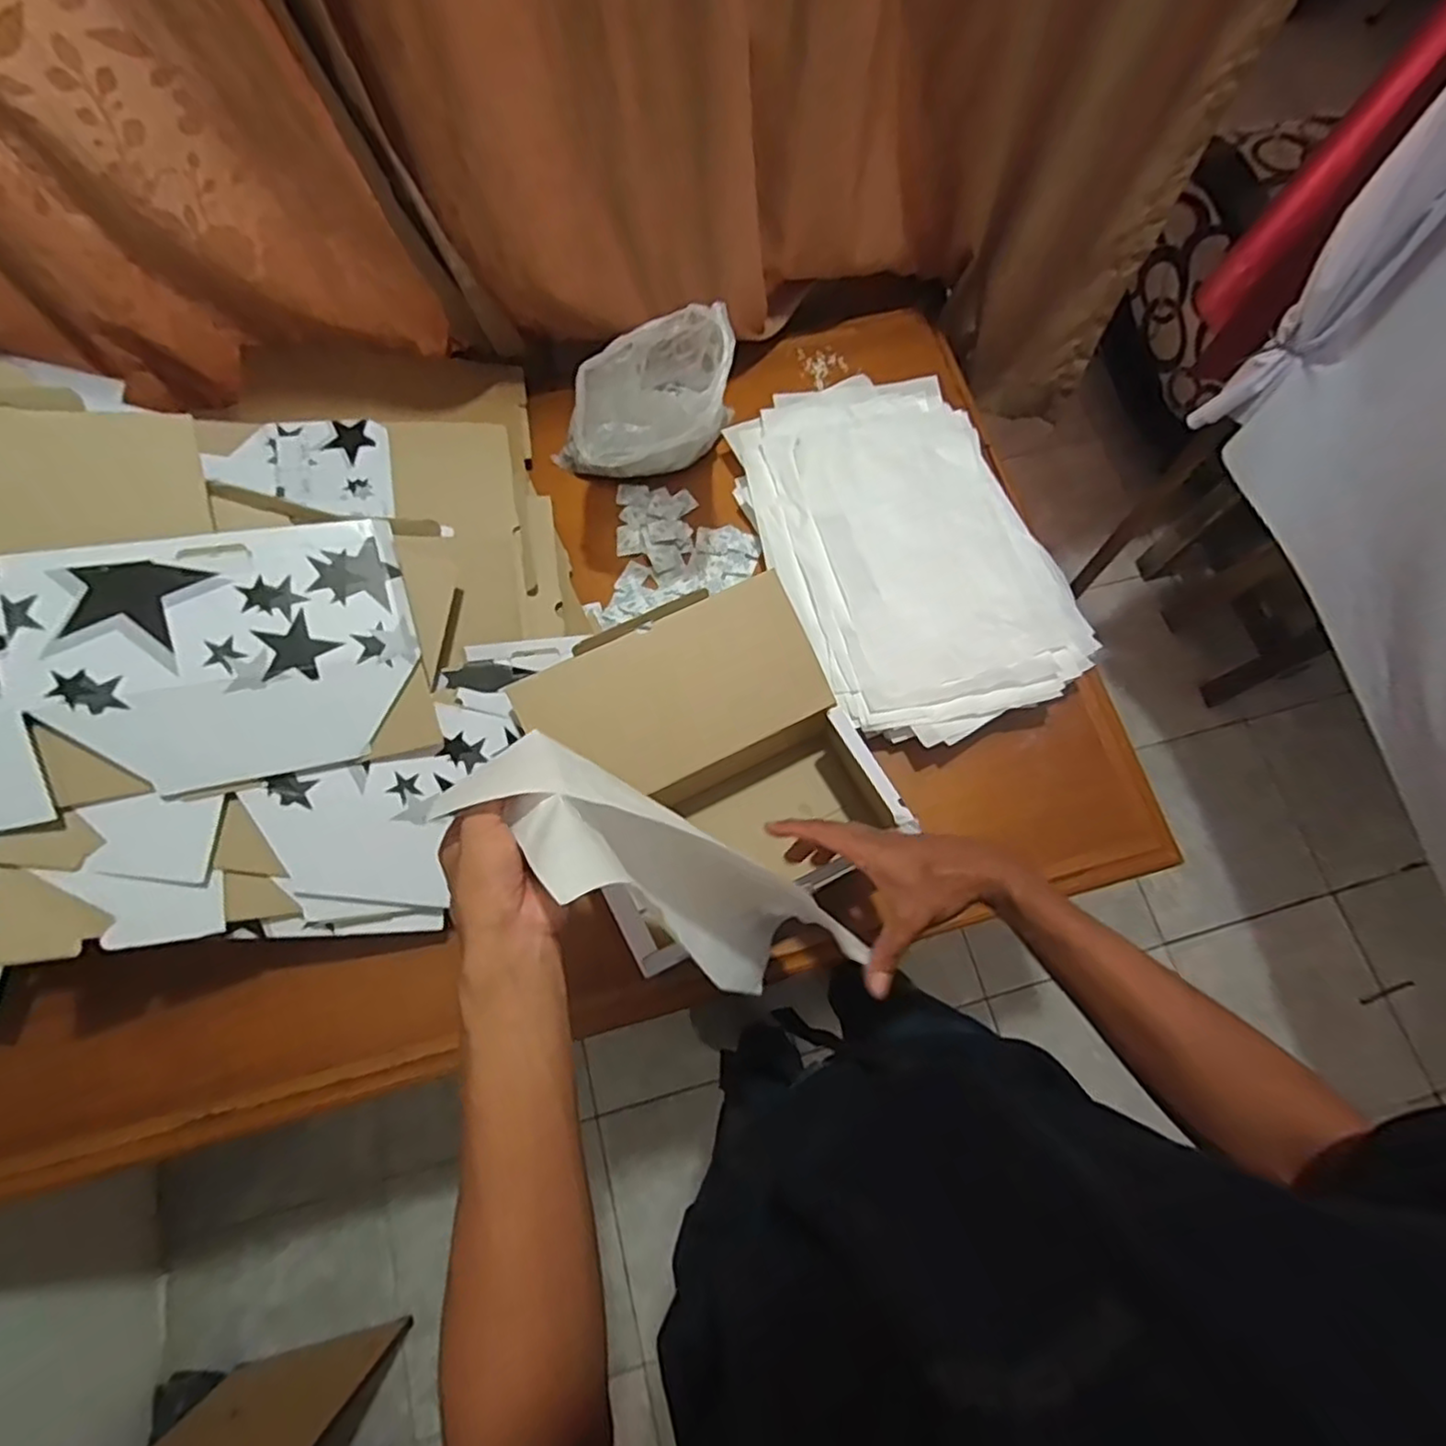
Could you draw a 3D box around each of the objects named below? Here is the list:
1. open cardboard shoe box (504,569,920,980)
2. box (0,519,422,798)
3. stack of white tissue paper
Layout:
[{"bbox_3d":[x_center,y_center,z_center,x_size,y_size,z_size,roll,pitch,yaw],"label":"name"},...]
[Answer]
[{"bbox_3d":[-0.012,0.042,0.688,0.272,0.153,0.277,-27,75,-8],"label":"open cardboard shoe box"},{"bbox_3d":[-0.403,-0.054,0.572,0.268,0.019,0.198,-13,99,-20],"label":"box"},{"bbox_3d":[0.209,-0.212,0.810,0.325,0.039,0.472,-21,74,-7],"label":"stack of white tissue paper"}]

